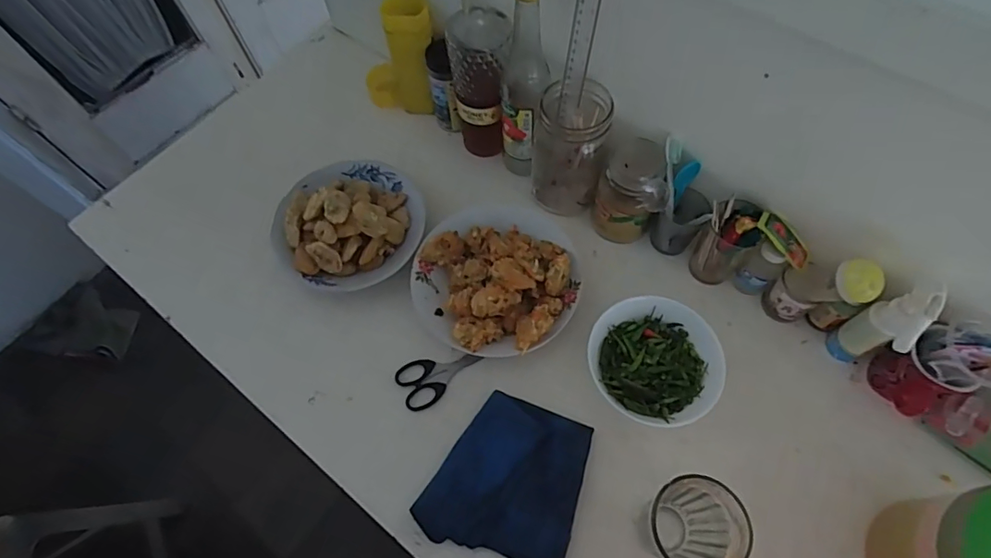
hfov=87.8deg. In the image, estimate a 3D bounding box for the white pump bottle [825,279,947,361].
[{"bbox_3d":[0.403,0.053,0.537,0.052,0.157,0.046,-32,66,-13],"label":"white pump bottle"}]

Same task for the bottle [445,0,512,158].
[{"bbox_3d":[-0.020,-0.266,0.638,0.073,0.266,0.080,-5,63,0],"label":"bottle"}]

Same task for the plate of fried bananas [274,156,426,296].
[{"bbox_3d":[-0.189,-0.083,0.660,0.186,0.059,0.196,-1,63,2],"label":"plate of fried bananas"}]

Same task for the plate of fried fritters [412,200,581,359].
[{"bbox_3d":[0.002,-0.014,0.628,0.195,0.058,0.214,-1,63,2],"label":"plate of fried fritters"}]

